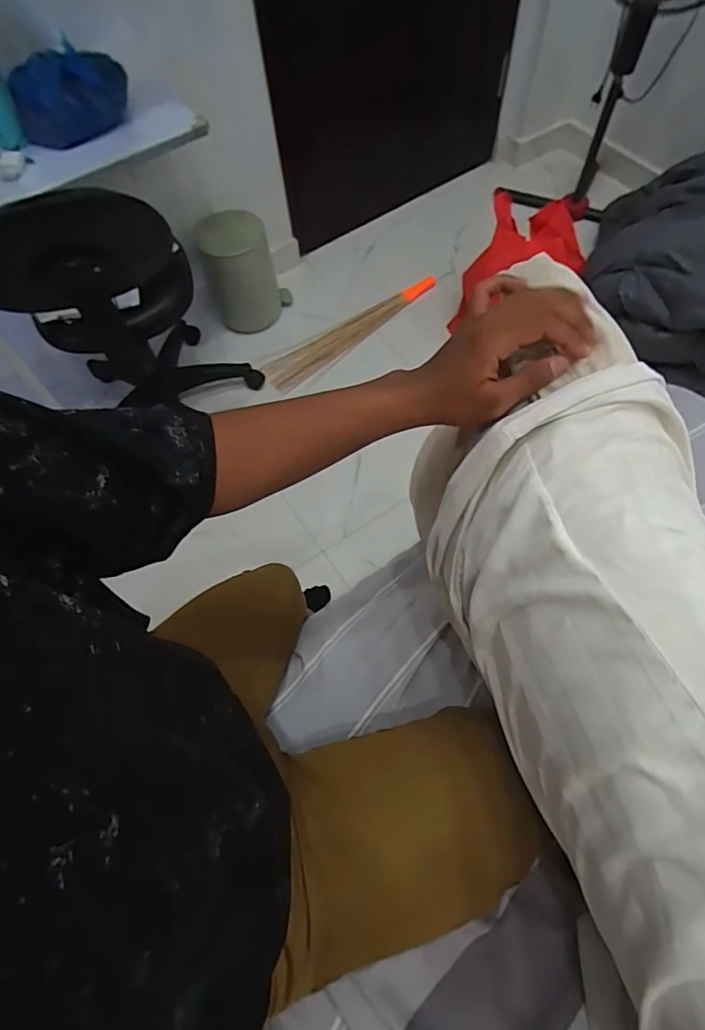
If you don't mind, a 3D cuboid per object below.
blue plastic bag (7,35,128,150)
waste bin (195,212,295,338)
[{"bbox_3d":[-0.617,-0.918,1.118,0.240,0.120,0.161,-29,65,-11],"label":"blue plastic bag"},{"bbox_3d":[-0.356,-0.814,1.703,0.248,0.334,0.205,-20,64,-6],"label":"waste bin"}]

